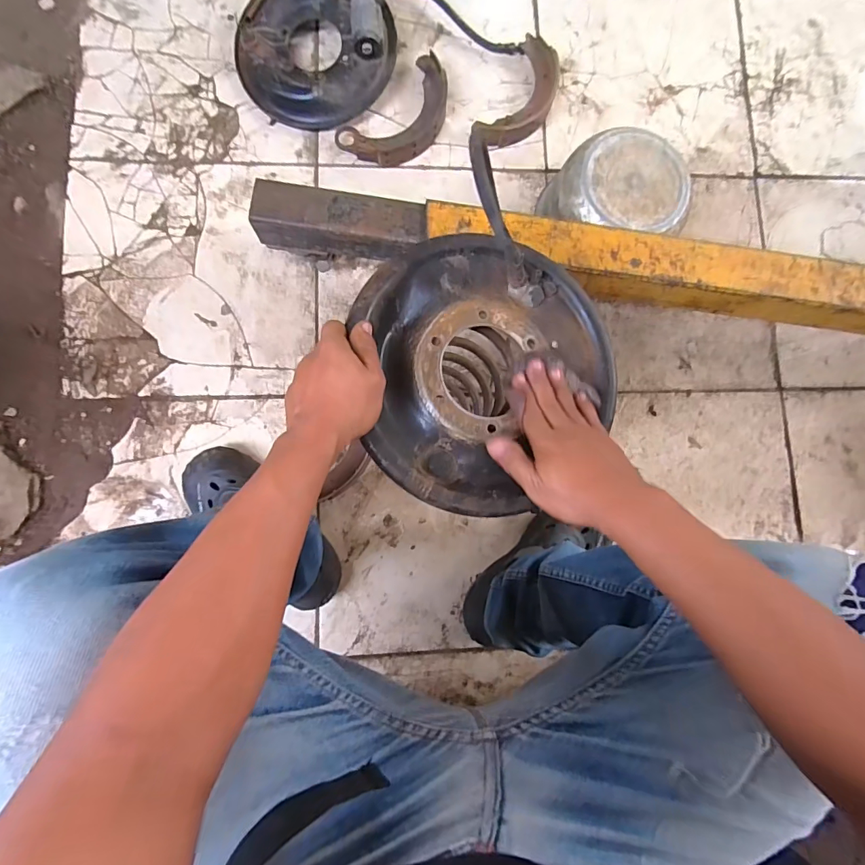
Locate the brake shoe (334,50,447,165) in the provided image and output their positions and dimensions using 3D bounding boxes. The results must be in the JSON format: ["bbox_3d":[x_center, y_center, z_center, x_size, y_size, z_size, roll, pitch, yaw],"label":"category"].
[{"bbox_3d":[-0.050,-0.540,0.766,0.119,0.032,0.223,45,84,0],"label":"brake shoe"}]

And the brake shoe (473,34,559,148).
[{"bbox_3d":[0.159,-0.590,0.784,0.102,0.034,0.220,32,84,-1],"label":"brake shoe"}]

